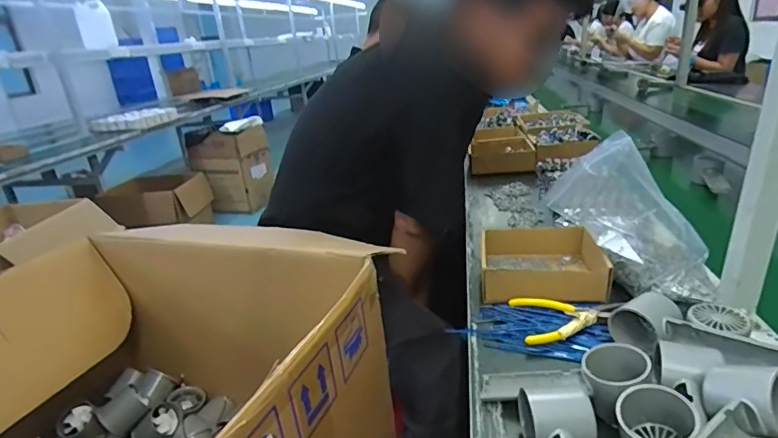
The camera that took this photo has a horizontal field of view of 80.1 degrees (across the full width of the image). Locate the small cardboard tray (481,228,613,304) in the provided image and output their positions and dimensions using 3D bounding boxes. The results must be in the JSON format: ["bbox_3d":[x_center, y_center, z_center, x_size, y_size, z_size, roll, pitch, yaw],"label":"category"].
[{"bbox_3d":[0.216,0.060,0.667,0.156,0.059,0.162,-1,22,12],"label":"small cardboard tray"}]

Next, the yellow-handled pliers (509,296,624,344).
[{"bbox_3d":[0.219,0.122,0.563,0.123,0.019,0.084,-4,21,5],"label":"yellow-handled pliers"}]

